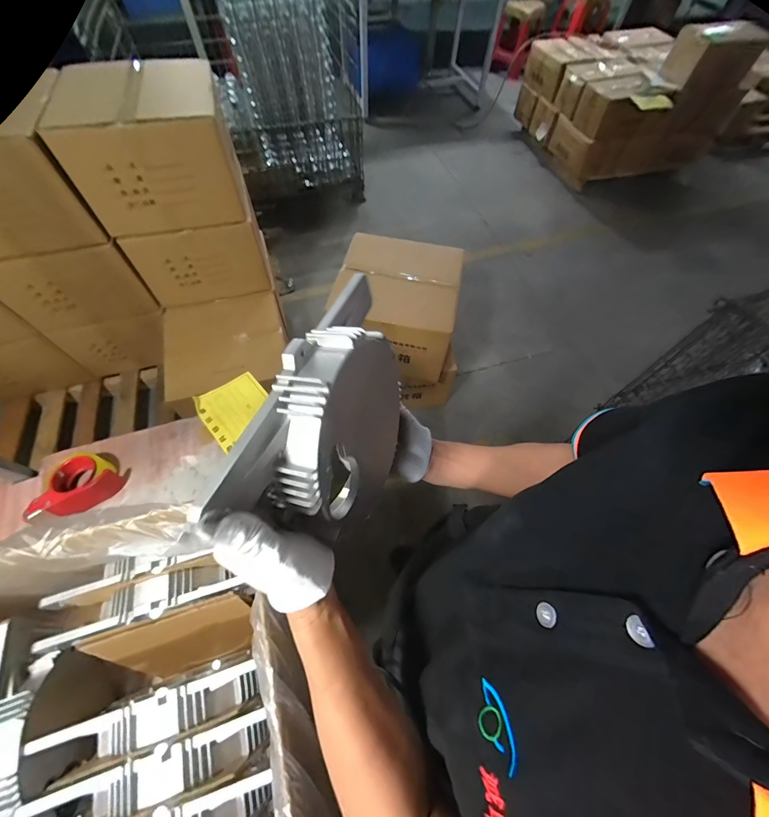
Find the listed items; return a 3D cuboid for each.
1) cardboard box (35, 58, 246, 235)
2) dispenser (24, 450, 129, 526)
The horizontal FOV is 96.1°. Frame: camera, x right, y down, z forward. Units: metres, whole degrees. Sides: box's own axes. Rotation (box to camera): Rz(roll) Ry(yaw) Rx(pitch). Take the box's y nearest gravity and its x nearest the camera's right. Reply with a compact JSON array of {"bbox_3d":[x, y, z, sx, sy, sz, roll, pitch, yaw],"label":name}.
[{"bbox_3d":[-0.704,-0.795,1.058,0.424,0.280,0.382,-14,63,-9],"label":"cardboard box"},{"bbox_3d":[-0.600,0.155,0.663,0.104,0.053,0.140,37,66,17],"label":"dispenser"}]

